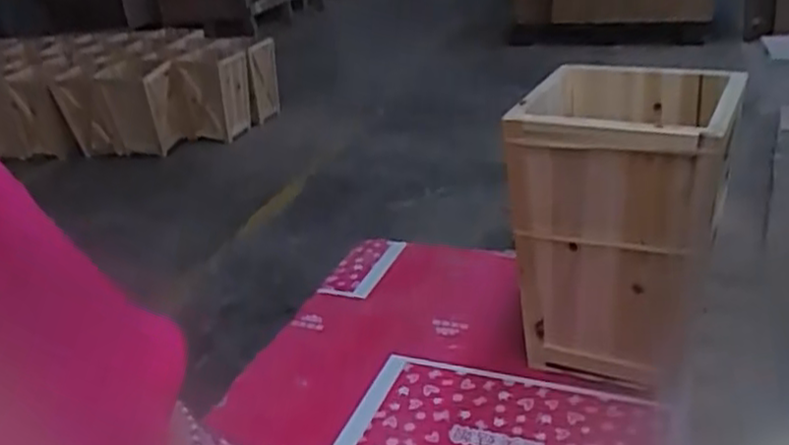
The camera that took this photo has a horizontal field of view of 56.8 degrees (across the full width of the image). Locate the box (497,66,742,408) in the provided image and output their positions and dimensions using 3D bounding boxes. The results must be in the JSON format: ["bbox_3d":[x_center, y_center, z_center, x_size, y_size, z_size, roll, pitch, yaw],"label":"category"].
[{"bbox_3d":[0.303,0.011,0.966,0.227,0.395,0.264,10,30,29],"label":"box"}]

